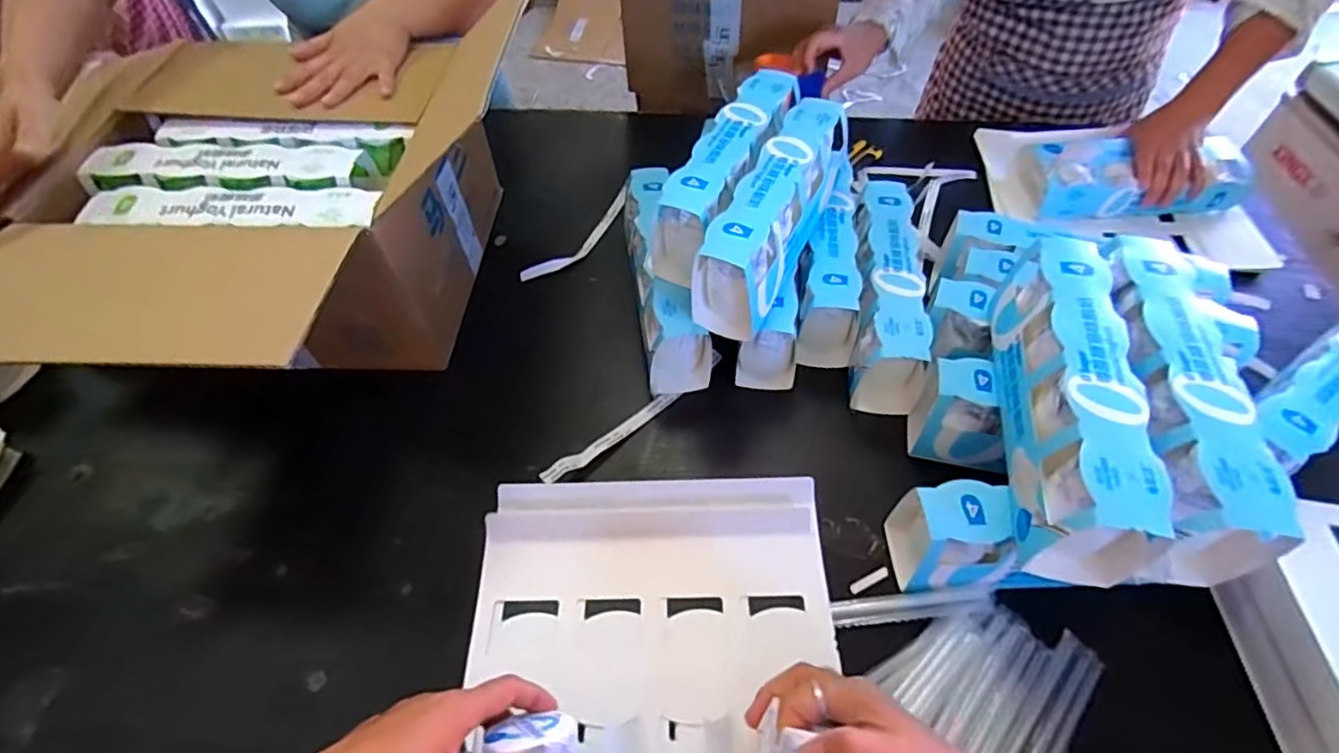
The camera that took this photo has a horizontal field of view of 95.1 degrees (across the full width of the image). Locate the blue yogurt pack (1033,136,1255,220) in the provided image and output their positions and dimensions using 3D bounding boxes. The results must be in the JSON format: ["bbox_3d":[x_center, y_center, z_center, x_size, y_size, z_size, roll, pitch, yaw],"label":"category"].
[{"bbox_3d":[0.622,-0.266,0.826,0.266,0.068,0.107,1,55,2],"label":"blue yogurt pack"}]

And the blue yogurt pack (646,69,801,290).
[{"bbox_3d":[0.065,-0.223,0.662,0.068,0.092,0.265,22,58,16],"label":"blue yogurt pack"}]

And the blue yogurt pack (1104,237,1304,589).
[{"bbox_3d":[0.390,0.014,0.483,0.070,0.083,0.281,7,55,6],"label":"blue yogurt pack"}]

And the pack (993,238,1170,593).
[{"bbox_3d":[0.320,0.016,0.490,0.072,0.094,0.271,9,55,7],"label":"pack"}]

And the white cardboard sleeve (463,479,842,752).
[{"bbox_3d":[-0.009,0.232,0.442,0.265,0.074,0.328,-2,56,-1],"label":"white cardboard sleeve"}]

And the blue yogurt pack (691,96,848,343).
[{"bbox_3d":[0.110,-0.169,0.627,0.070,0.098,0.269,22,58,16],"label":"blue yogurt pack"}]

